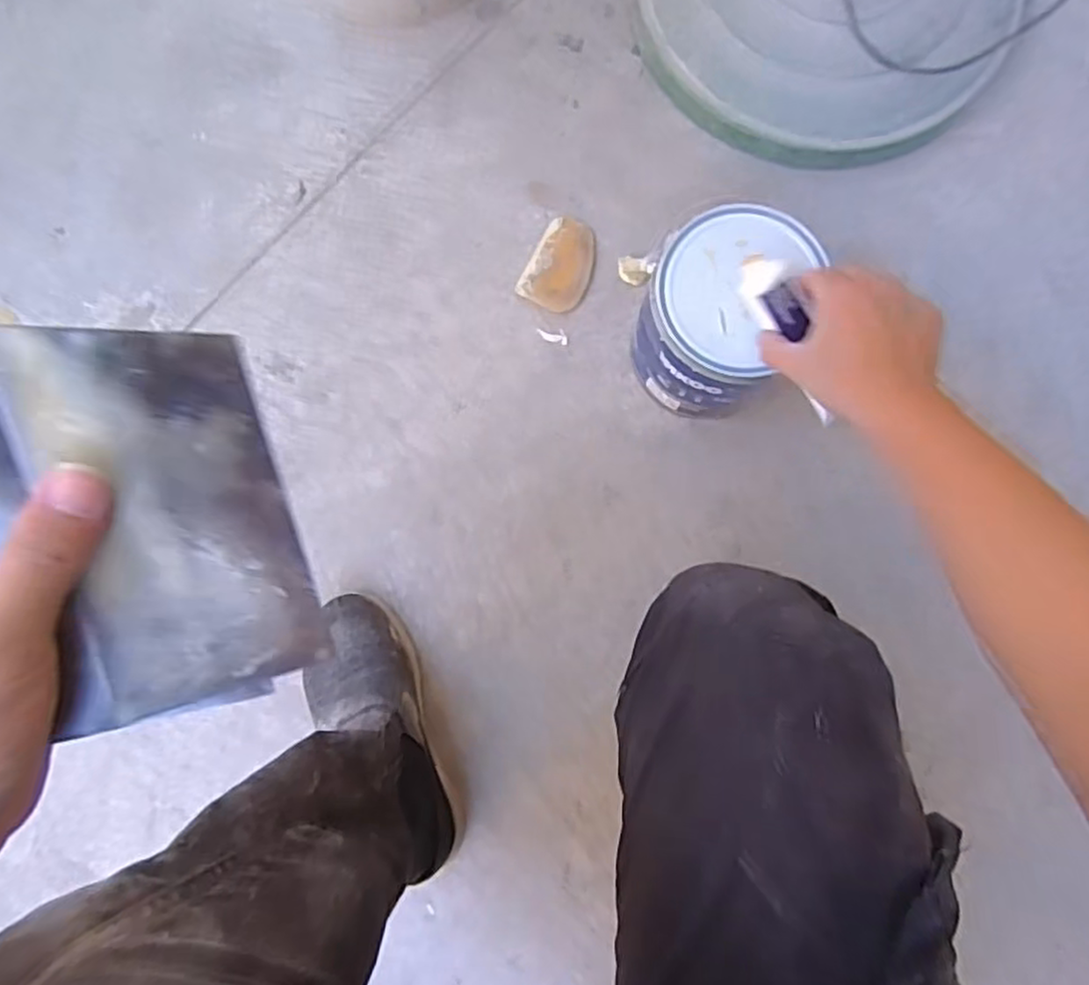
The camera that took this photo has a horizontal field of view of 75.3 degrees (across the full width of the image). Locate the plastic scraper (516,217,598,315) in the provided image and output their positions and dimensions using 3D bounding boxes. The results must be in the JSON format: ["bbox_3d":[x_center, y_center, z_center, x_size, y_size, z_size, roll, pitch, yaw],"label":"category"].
[{"bbox_3d":[0.019,-0.238,0.742,0.064,0.007,0.097,27,85,3],"label":"plastic scraper"}]

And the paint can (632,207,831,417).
[{"bbox_3d":[0.152,-0.154,0.645,0.119,0.167,0.139,15,81,5],"label":"paint can"}]

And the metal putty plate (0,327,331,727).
[{"bbox_3d":[-0.126,0.008,0.238,0.073,0.004,0.129,-14,100,-13],"label":"metal putty plate"}]

